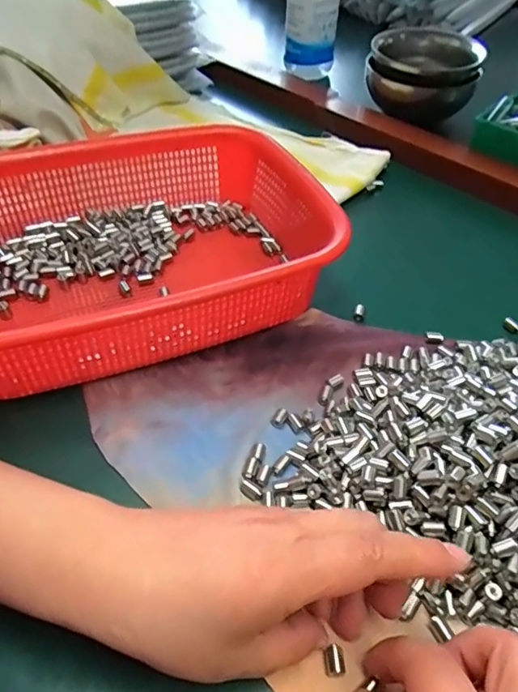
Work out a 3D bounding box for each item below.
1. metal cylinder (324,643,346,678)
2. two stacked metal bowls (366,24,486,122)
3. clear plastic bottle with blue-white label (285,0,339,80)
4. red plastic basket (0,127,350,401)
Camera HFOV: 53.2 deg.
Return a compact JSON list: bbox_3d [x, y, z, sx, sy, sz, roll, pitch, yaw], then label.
[{"bbox_3d":[0.034,0.142,0.233,0.008,0.006,0.012,-5,48,-7],"label":"metal cylinder"},{"bbox_3d":[0.194,-0.323,0.619,0.124,0.075,0.124,13,49,9],"label":"two stacked metal bowls"},{"bbox_3d":[0.069,-0.426,0.667,0.064,0.149,0.071,6,48,2],"label":"clear plastic bottle with blue-white label"},{"bbox_3d":[-0.098,-0.072,0.381,0.280,0.075,0.212,-19,52,-19],"label":"red plastic basket"}]

